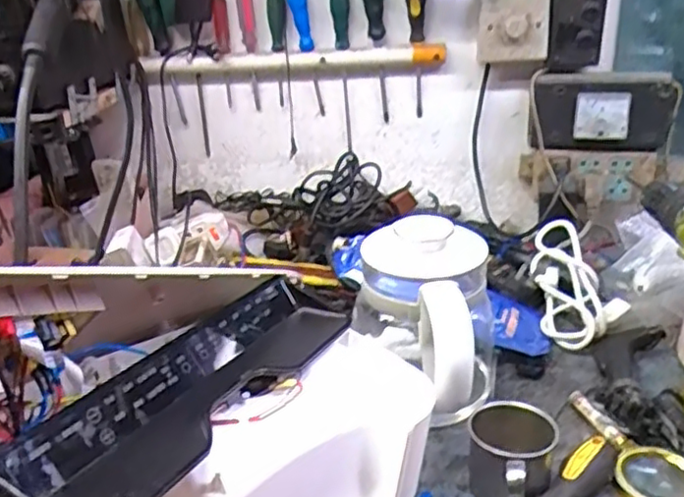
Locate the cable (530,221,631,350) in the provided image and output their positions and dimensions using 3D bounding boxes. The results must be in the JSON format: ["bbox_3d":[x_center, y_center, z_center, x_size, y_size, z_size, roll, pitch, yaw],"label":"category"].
[{"bbox_3d":[0.274,0.047,0.811,0.083,0.062,0.177,-5,46,-4],"label":"cable"}]

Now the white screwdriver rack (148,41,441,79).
[{"bbox_3d":[-0.065,-0.256,0.937,0.410,0.040,0.036,-2,22,2],"label":"white screwdriver rack"}]

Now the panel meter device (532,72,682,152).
[{"bbox_3d":[0.341,-0.179,0.881,0.180,0.093,0.054,5,23,18],"label":"panel meter device"}]

